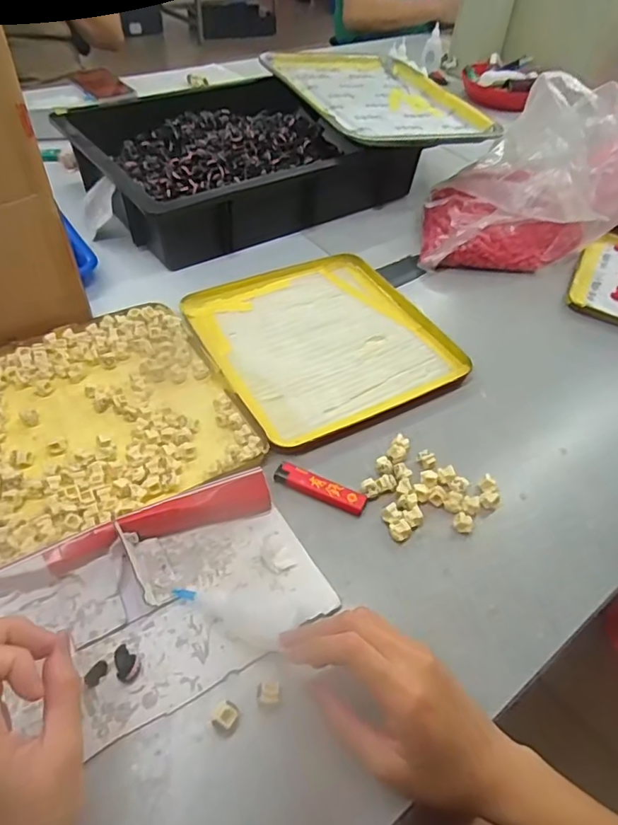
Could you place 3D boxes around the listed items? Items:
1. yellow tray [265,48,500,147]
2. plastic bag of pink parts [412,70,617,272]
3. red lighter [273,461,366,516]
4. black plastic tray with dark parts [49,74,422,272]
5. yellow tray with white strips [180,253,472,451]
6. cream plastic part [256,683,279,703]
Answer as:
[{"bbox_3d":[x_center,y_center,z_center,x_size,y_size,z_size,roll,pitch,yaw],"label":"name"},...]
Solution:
[{"bbox_3d":[0.103,-0.492,0.839,0.270,0.030,0.346,-18,52,-20],"label":"yellow tray"},{"bbox_3d":[0.282,-0.306,0.700,0.258,0.164,0.191,-1,48,-6],"label":"plastic bag of pink parts"},{"bbox_3d":[0.009,0.063,0.452,0.078,0.006,0.020,23,52,12],"label":"red lighter"},{"bbox_3d":[-0.096,-0.364,0.762,0.396,0.080,0.291,-29,57,-28],"label":"black plastic tray with dark parts"},{"bbox_3d":[0.008,-0.089,0.602,0.243,0.020,0.255,-23,56,-23],"label":"yellow tray with white strips"},{"bbox_3d":[-0.026,0.179,0.345,0.014,0.009,0.012,2,50,-5],"label":"cream plastic part"}]

